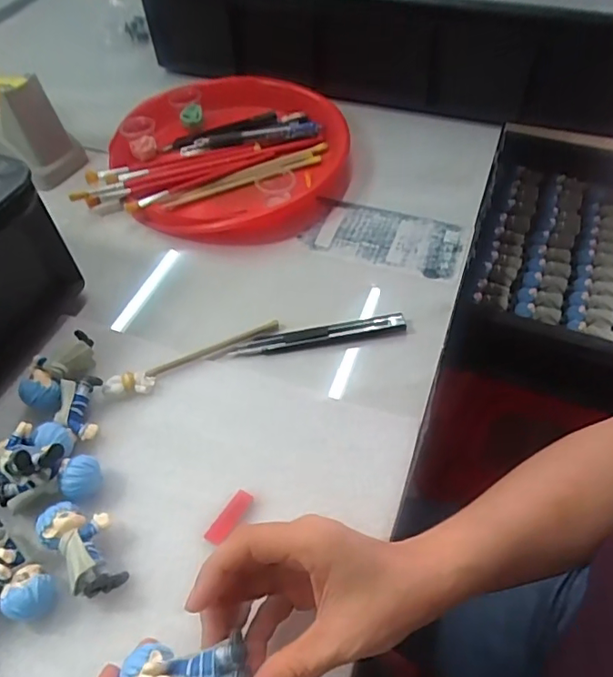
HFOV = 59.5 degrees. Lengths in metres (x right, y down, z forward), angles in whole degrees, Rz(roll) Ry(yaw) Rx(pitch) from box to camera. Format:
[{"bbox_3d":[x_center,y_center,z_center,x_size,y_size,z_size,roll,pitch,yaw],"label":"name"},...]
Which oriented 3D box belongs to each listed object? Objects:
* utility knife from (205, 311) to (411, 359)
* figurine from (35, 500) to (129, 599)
[{"bbox_3d":[0.003,-0.003,0.427,0.150,0.008,0.017,-9,53,-4],"label":"utility knife"},{"bbox_3d":[-0.132,0.124,0.322,0.034,0.029,0.061,-38,60,-24],"label":"figurine"}]

